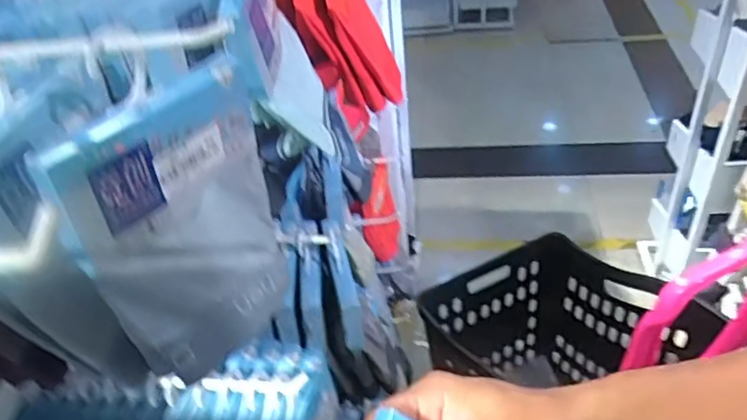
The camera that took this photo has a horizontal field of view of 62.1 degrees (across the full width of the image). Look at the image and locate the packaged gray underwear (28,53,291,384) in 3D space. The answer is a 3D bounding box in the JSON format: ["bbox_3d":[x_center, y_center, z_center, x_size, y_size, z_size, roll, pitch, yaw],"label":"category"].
[{"bbox_3d":[-0.098,0.008,0.348,0.033,0.153,0.119,19,47,27],"label":"packaged gray underwear"}]

